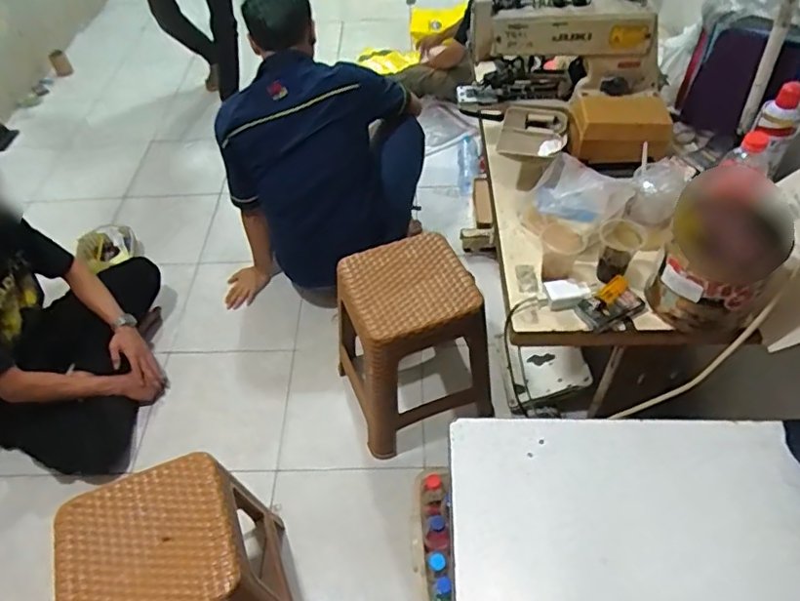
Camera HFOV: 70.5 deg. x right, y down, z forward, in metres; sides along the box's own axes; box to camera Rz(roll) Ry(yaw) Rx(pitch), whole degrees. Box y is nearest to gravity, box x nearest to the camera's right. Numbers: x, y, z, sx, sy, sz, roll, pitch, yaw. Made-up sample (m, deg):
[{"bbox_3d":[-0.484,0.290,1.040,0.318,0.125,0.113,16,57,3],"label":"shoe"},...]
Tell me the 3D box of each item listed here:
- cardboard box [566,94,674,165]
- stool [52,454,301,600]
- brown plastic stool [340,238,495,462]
[{"bbox_3d":[0.412,-0.320,1.062,0.178,0.089,0.087,3,50,7],"label":"cardboard box"},{"bbox_3d":[-0.402,0.569,1.133,0.311,0.468,0.336,-19,51,-12],"label":"stool"},{"bbox_3d":[0.017,0.111,1.450,0.318,0.442,0.336,-15,50,-9],"label":"brown plastic stool"}]

